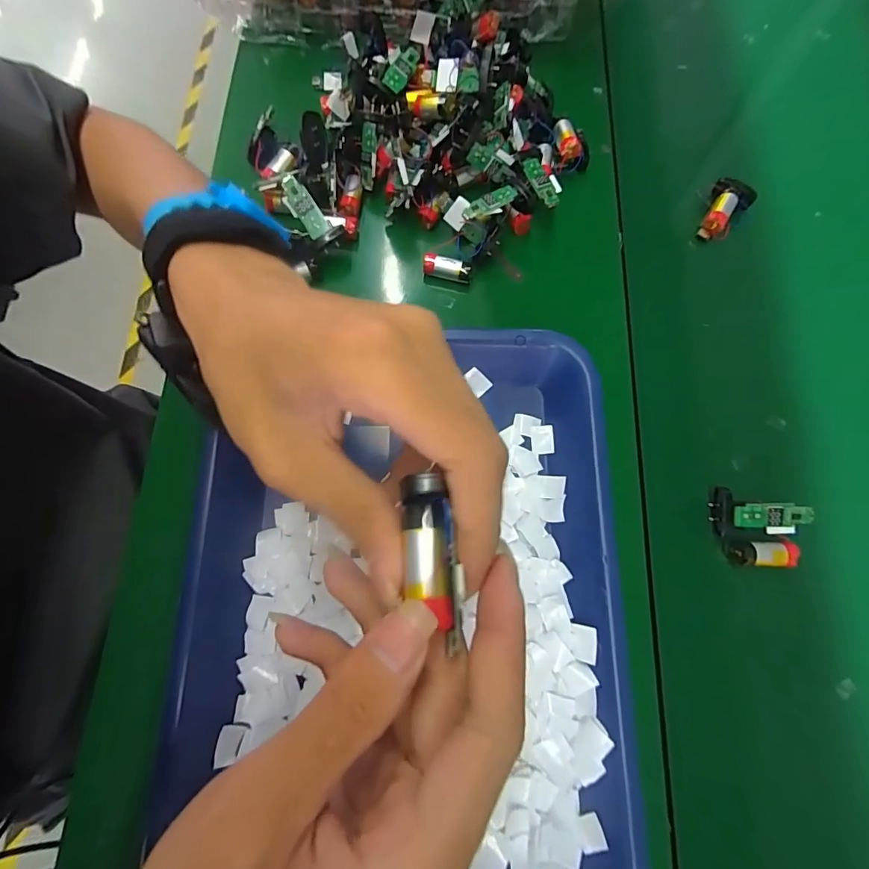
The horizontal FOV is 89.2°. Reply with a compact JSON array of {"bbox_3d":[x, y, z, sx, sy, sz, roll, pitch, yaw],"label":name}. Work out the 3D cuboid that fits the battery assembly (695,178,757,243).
[{"bbox_3d":[0.234,-0.183,0.361,0.031,0.021,0.047,37,78,10],"label":"battery assembly"}]

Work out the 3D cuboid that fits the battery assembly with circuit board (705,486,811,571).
[{"bbox_3d":[0.213,0.062,0.288,0.055,0.027,0.047,3,75,2],"label":"battery assembly with circuit board"}]

